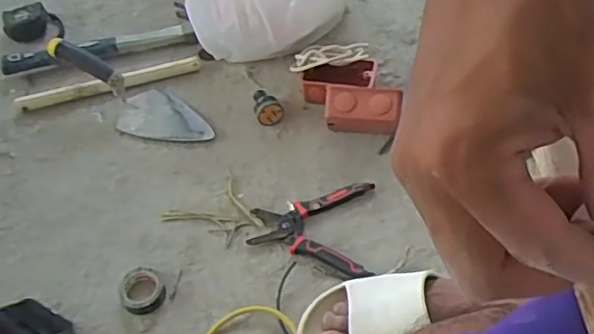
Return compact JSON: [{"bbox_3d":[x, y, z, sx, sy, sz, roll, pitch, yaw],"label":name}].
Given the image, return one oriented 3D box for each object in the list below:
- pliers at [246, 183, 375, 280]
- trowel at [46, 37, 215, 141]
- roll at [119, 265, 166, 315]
[{"bbox_3d":[0.017,0.075,0.784,0.149,0.013,0.132,2,54,6],"label":"pliers"},{"bbox_3d":[-0.240,-0.113,0.904,0.260,0.097,0.088,22,58,20],"label":"trowel"},{"bbox_3d":[-0.184,0.144,0.742,0.049,0.022,0.059,-23,55,-12],"label":"roll"}]

